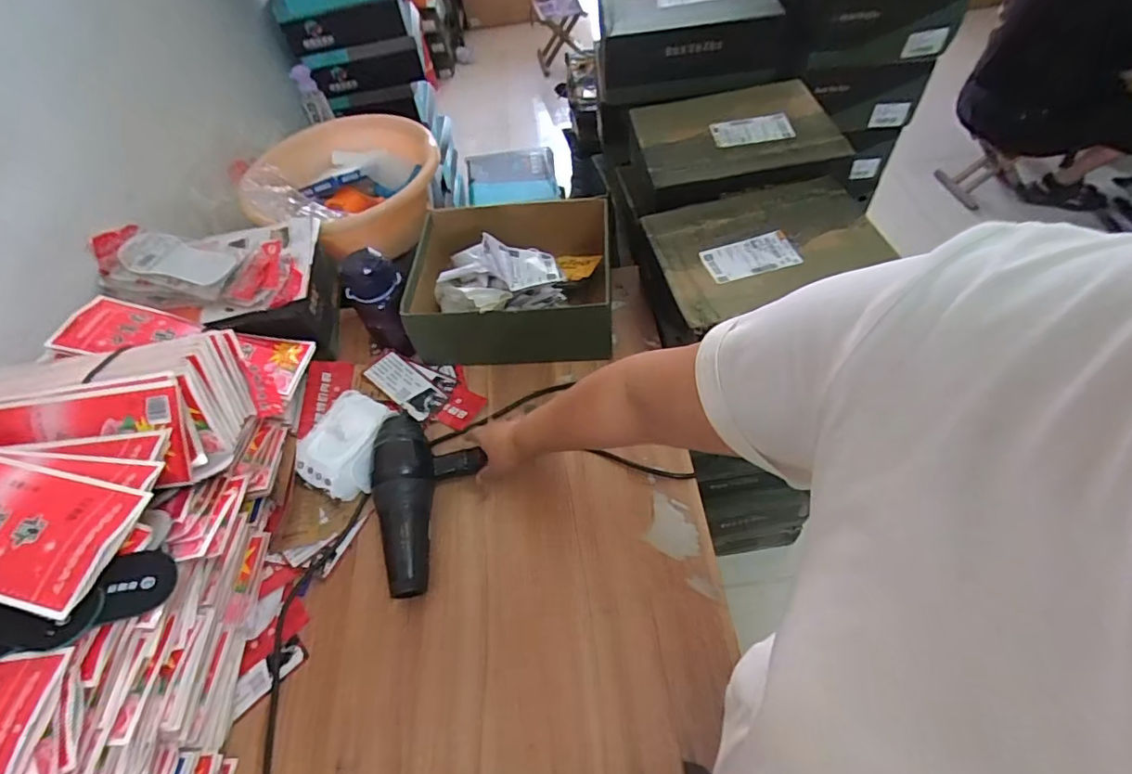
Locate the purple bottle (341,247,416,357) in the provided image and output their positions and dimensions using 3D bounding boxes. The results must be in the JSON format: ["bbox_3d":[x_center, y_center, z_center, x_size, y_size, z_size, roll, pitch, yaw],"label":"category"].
[{"bbox_3d":[-0.296,-0.138,0.851,0.076,0.167,0.065,10,56,13],"label":"purple bottle"}]

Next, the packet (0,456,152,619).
[{"bbox_3d":[-0.567,0.126,0.515,0.296,0.012,0.118,9,56,11],"label":"packet"}]

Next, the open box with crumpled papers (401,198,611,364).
[{"bbox_3d":[-0.102,-0.189,0.879,0.332,0.172,0.251,-3,54,4],"label":"open box with crumpled papers"}]

